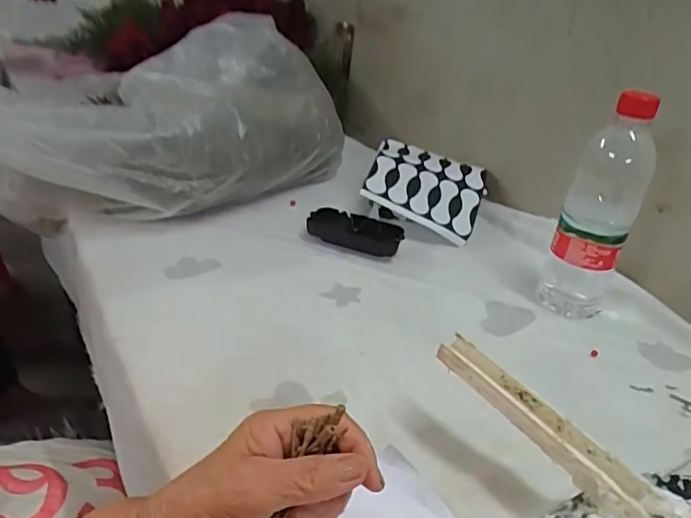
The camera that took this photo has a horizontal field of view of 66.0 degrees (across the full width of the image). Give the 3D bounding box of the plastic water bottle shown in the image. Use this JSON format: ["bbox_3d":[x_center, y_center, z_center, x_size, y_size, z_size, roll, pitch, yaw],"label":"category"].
[{"bbox_3d":[0.250,-0.050,0.520,0.065,0.211,0.058,20,34,22],"label":"plastic water bottle"}]

